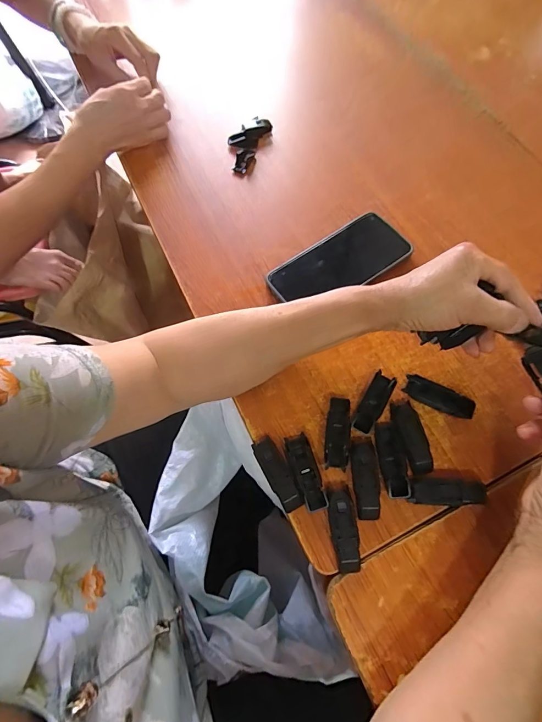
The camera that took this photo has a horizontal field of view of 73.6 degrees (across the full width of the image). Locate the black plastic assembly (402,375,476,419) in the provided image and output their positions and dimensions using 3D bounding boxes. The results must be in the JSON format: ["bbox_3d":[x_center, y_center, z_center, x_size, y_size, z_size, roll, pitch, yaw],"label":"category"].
[{"bbox_3d":[0.164,0.036,0.355,0.065,0.017,0.021,25,70,11],"label":"black plastic assembly"}]

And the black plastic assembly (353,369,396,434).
[{"bbox_3d":[0.100,0.042,0.356,0.020,0.011,0.063,28,70,12],"label":"black plastic assembly"}]

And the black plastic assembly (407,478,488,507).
[{"bbox_3d":[0.158,0.117,0.320,0.069,0.017,0.021,3,67,2],"label":"black plastic assembly"}]

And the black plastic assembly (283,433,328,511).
[{"bbox_3d":[0.031,0.101,0.330,0.024,0.016,0.066,-17,68,-6],"label":"black plastic assembly"}]

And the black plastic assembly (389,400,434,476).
[{"bbox_3d":[0.131,0.071,0.342,0.024,0.014,0.070,-14,68,-5],"label":"black plastic assembly"}]

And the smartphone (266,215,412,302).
[{"bbox_3d":[0.081,-0.111,0.417,0.167,0.011,0.076,-33,70,-12],"label":"smartphone"}]

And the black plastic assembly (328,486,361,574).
[{"bbox_3d":[0.062,0.145,0.311,0.023,0.014,0.065,-4,67,-1],"label":"black plastic assembly"}]

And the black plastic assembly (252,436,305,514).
[{"bbox_3d":[0.006,0.102,0.329,0.021,0.015,0.066,-27,69,-10],"label":"black plastic assembly"}]

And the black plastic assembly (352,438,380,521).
[{"bbox_3d":[0.085,0.106,0.327,0.022,0.014,0.069,0,67,1],"label":"black plastic assembly"}]

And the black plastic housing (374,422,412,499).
[{"bbox_3d":[0.111,0.091,0.334,0.023,0.012,0.066,-4,67,-1],"label":"black plastic housing"}]

